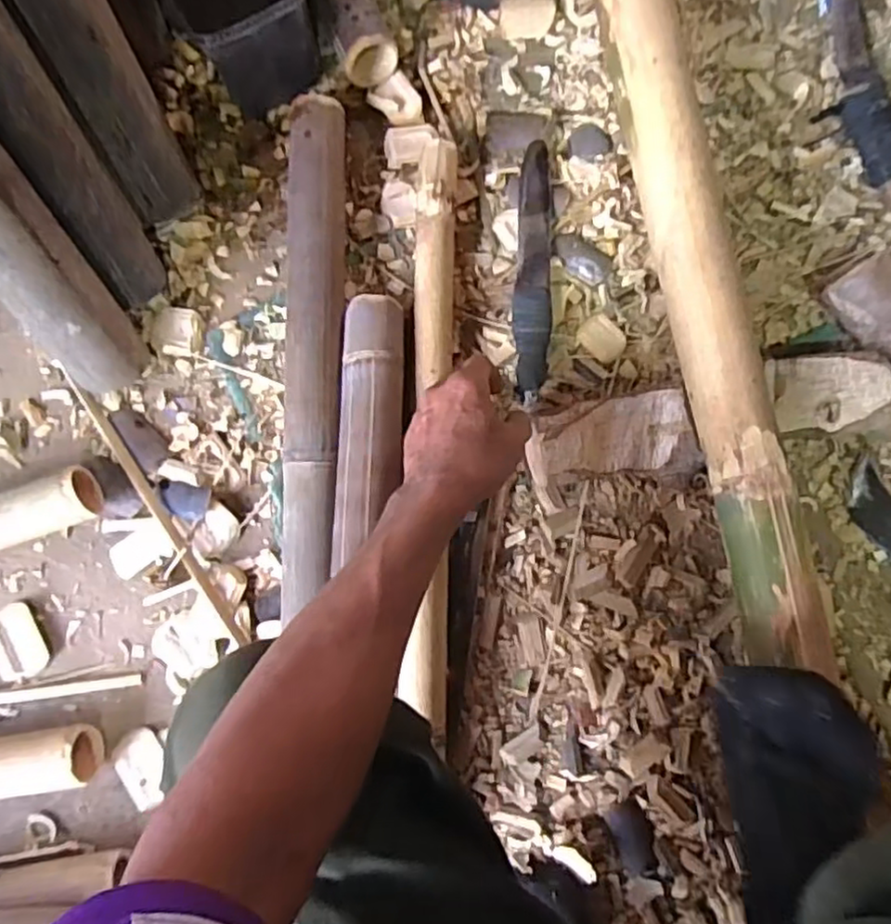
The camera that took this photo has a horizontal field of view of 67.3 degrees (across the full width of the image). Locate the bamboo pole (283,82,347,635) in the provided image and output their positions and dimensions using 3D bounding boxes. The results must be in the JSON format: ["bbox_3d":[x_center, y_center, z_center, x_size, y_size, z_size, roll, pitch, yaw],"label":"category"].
[{"bbox_3d":[-0.122,-0.116,0.624,0.052,0.044,0.477,-1,82,2],"label":"bamboo pole"}]

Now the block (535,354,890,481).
[{"bbox_3d":[0.243,-0.037,0.608,0.324,0.058,0.083,-12,82,-1],"label":"block"}]

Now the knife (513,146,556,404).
[{"bbox_3d":[0.086,-0.189,0.652,0.035,0.023,0.262,2,82,1],"label":"knife"}]

